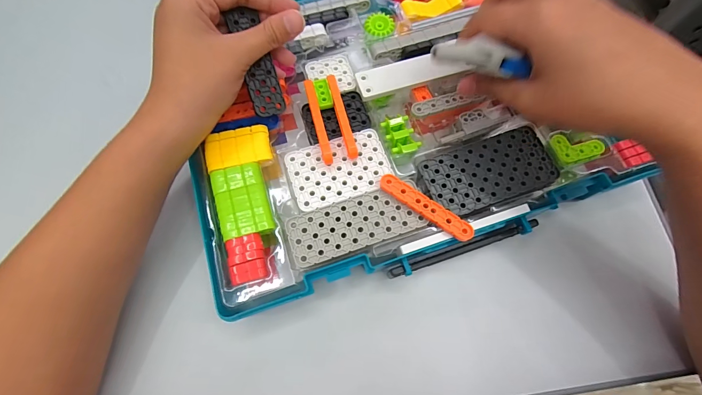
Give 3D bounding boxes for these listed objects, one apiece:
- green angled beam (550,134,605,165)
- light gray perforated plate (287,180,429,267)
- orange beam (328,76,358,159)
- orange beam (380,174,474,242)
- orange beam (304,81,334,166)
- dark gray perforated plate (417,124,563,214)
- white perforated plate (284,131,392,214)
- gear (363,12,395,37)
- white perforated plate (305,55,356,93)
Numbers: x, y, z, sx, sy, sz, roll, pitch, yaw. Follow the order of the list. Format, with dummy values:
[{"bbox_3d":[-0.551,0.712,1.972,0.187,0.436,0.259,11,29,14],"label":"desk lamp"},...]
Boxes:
[{"bbox_3d":[0.179,-0.041,0.258,0.038,0.004,0.025,-12,73,-4],"label":"green angled beam"},{"bbox_3d":[0.004,0.017,0.236,0.096,0.004,0.036,-18,73,-6],"label":"light gray perforated plate"},{"bbox_3d":[-0.007,-0.063,0.254,0.008,0.008,0.070,-14,73,-5],"label":"orange beam"},{"bbox_3d":[0.054,0.006,0.234,0.074,0.004,0.014,34,75,10],"label":"orange beam"},{"bbox_3d":[-0.025,-0.059,0.252,0.008,0.007,0.070,-13,73,-4],"label":"orange beam"},{"bbox_3d":[0.106,-0.022,0.250,0.100,0.004,0.051,-18,73,-6],"label":"dark gray perforated plate"},{"bbox_3d":[-0.008,-0.022,0.249,0.074,0.004,0.050,-17,73,-6],"label":"white perforated plate"},{"bbox_3d":[0.026,-0.156,0.293,0.025,0.004,0.023,0,72,0],"label":"gear"},{"bbox_3d":[-0.017,-0.103,0.276,0.037,0.004,0.036,-15,73,-5],"label":"white perforated plate"}]

